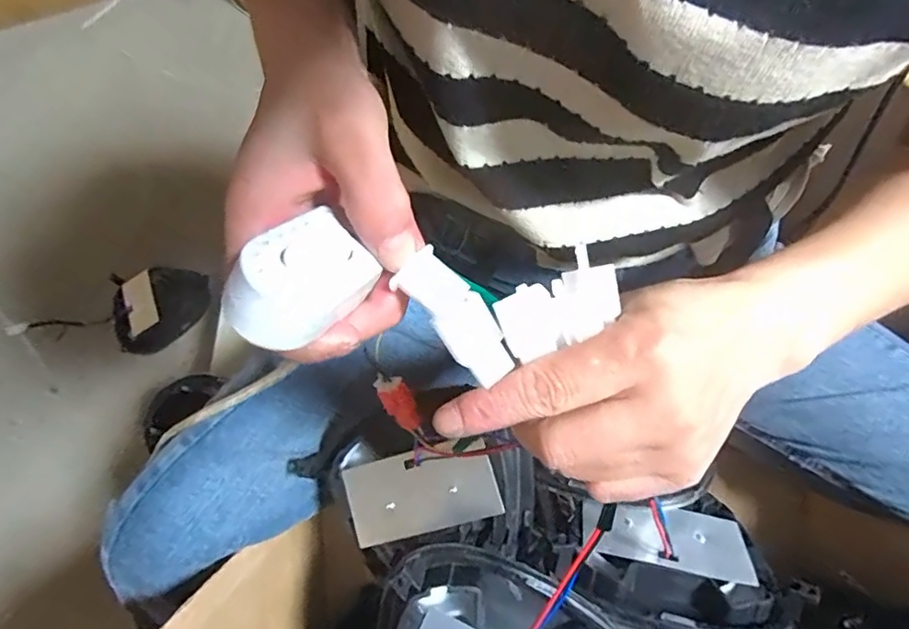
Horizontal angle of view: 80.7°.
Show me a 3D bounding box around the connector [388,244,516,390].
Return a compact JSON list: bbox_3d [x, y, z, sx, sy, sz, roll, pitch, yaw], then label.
[{"bbox_3d":[0.001,0.001,0.172,0.017,0.007,0.047,-40,100,-18],"label":"connector"}]

